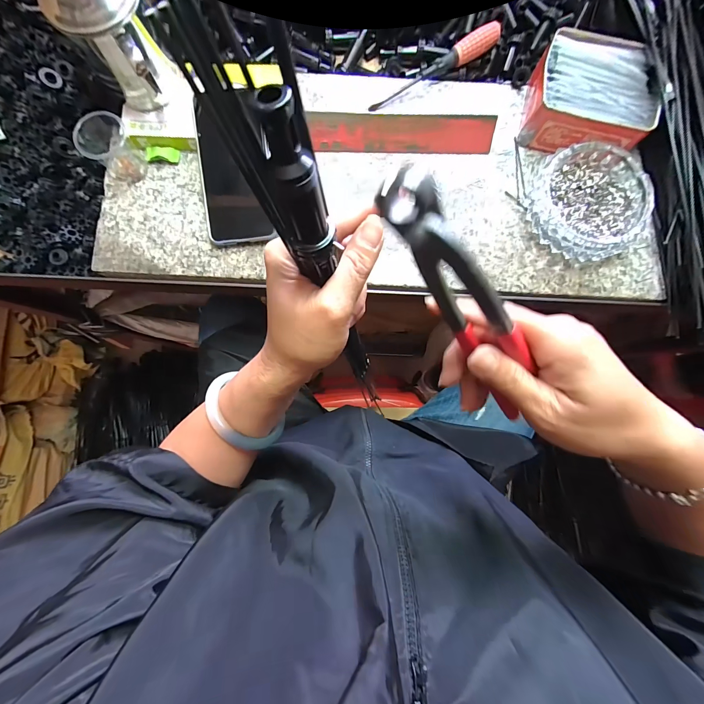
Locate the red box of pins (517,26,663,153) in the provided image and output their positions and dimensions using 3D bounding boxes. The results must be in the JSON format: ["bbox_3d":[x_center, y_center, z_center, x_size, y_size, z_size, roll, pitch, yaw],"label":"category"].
[{"bbox_3d":[0.253,-0.277,0.329,0.122,0.044,0.108,9,84,0],"label":"red box of pins"}]

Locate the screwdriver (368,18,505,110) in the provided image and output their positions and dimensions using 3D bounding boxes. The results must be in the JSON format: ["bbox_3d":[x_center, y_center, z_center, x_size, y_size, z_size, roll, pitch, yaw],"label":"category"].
[{"bbox_3d":[0.094,-0.322,0.344,0.159,0.028,0.020,-30,85,-4],"label":"screwdriver"}]

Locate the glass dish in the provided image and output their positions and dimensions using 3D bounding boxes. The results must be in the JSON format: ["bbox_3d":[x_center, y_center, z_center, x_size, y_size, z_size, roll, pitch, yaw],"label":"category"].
[{"bbox_3d":[0.258,-0.162,0.327,0.132,0.032,0.117,-20,85,-3],"label":"glass dish"}]

